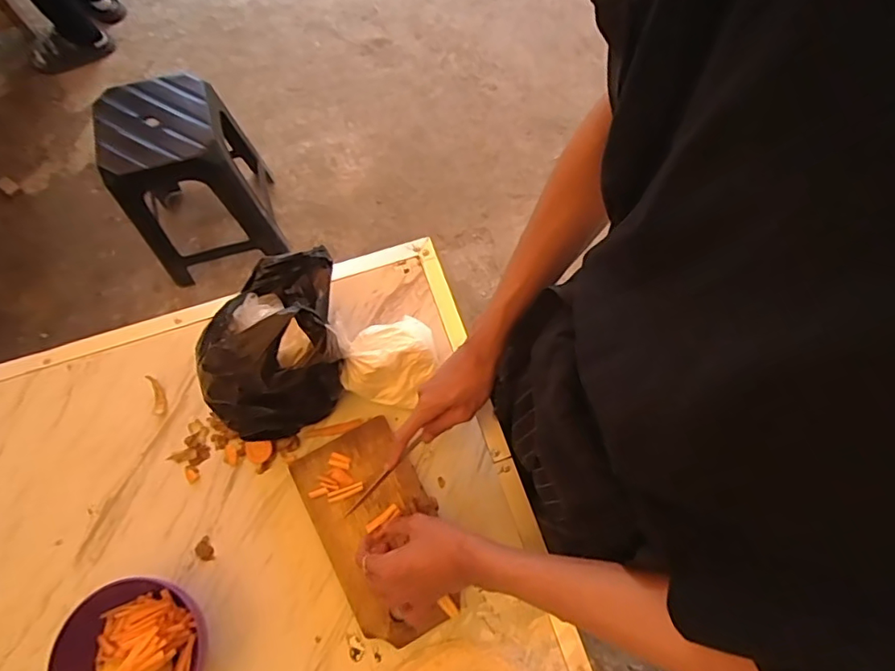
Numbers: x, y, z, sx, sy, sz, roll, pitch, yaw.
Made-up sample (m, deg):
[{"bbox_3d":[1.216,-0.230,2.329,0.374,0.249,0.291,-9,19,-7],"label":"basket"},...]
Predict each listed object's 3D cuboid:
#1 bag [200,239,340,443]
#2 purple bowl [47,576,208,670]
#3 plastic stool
[{"bbox_3d":[-0.197,0.010,0.637,0.177,0.182,0.160,-26,72,-10],"label":"bag"},{"bbox_3d":[-0.341,0.346,0.574,0.134,0.077,0.146,0,70,0],"label":"purple bowl"},{"bbox_3d":[-0.652,-0.400,1.413,0.323,0.438,0.308,-13,70,-5],"label":"plastic stool"}]

